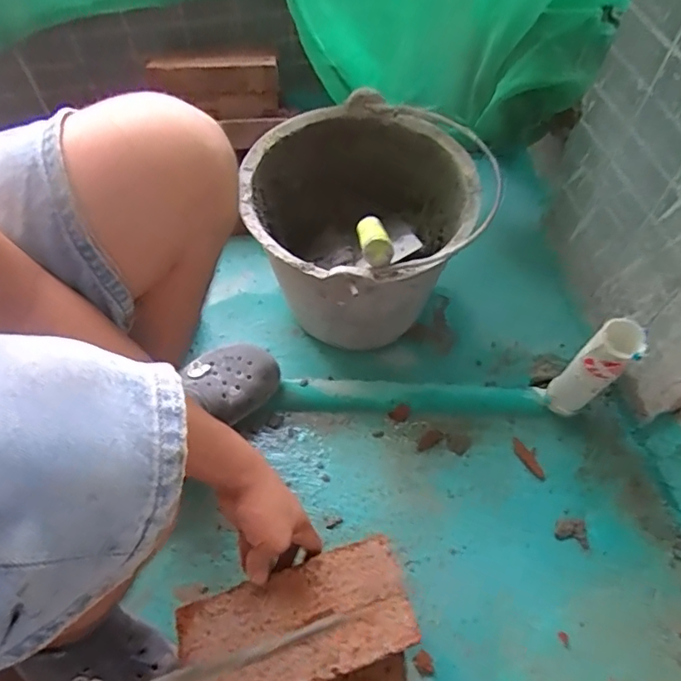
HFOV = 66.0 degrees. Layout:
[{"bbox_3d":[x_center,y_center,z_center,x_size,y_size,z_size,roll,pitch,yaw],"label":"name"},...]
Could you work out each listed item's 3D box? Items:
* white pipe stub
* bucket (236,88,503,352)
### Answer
[{"bbox_3d":[0.321,0.040,0.671,0.043,0.183,0.052,-35,64,-20],"label":"white pipe stub"},{"bbox_3d":[0.030,-0.148,0.779,0.307,0.268,0.313,0,58,0],"label":"bucket"}]

